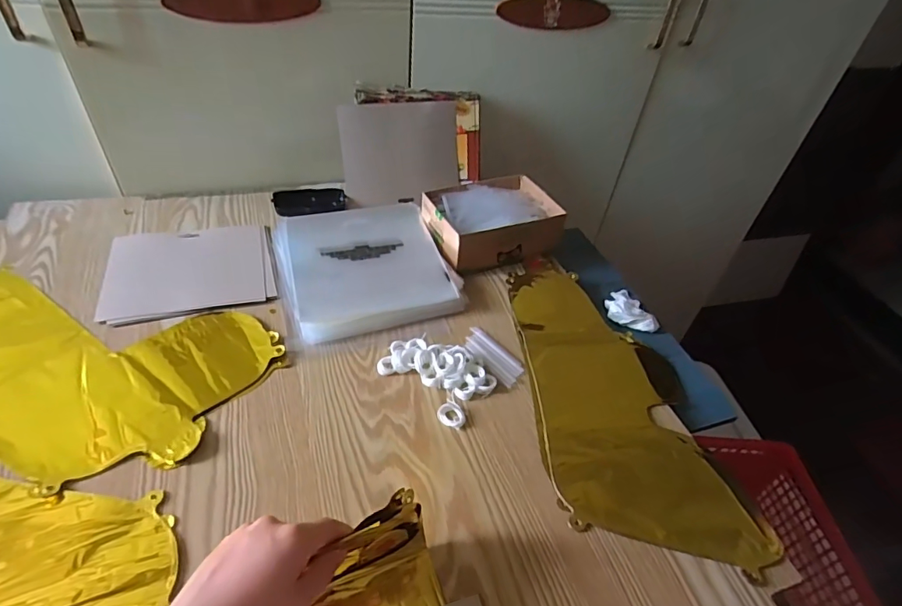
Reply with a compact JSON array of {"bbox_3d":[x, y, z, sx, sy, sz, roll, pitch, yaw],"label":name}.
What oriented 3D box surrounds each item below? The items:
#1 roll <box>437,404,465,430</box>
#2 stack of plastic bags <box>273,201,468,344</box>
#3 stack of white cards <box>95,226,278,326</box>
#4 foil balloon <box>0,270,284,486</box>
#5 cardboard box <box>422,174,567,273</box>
[{"bbox_3d":[0.001,0.120,0.522,0.029,0.008,0.027,8,43,1],"label":"roll"},{"bbox_3d":[-0.121,-0.057,0.678,0.218,0.031,0.230,-12,46,-19],"label":"stack of plastic bags"},{"bbox_3d":[-0.346,-0.045,0.655,0.201,0.008,0.168,-10,45,-18],"label":"stack of white cards"},{"bbox_3d":[-0.423,0.049,0.543,0.402,0.010,0.234,20,44,14],"label":"foil balloon"},{"bbox_3d":[0.060,-0.123,0.739,0.191,0.071,0.147,-14,47,-21],"label":"cardboard box"}]

